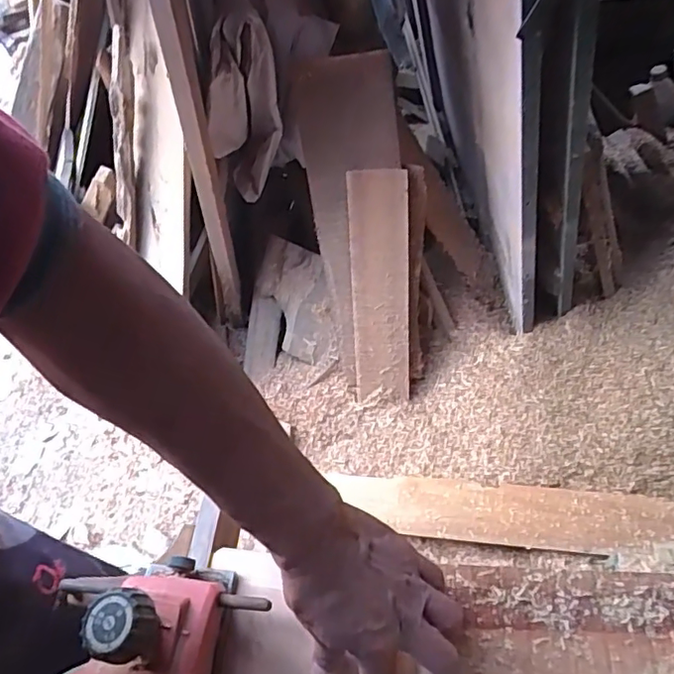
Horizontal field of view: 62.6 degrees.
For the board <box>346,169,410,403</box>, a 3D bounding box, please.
[{"bbox_3d":[0.085,-0.084,1.093,0.112,0.464,0.017,2,24,13],"label":"board"}]

